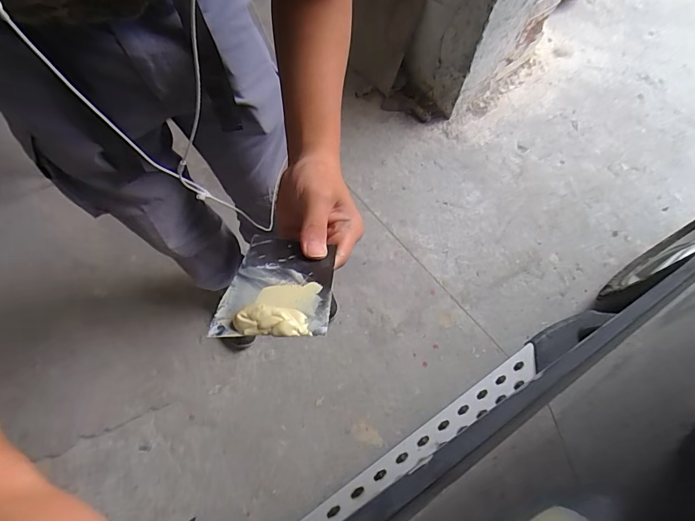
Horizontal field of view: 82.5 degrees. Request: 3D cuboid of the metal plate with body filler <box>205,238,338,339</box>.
[{"bbox_3d":[-0.048,0.011,0.292,0.074,0.012,0.119,0,32,3],"label":"metal plate with body filler"}]

